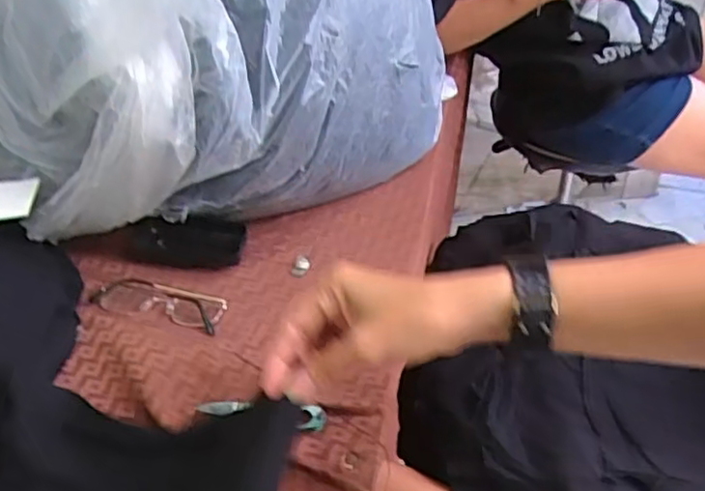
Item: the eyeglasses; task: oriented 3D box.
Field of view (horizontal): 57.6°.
[{"bbox_3d":[-0.181,0.054,0.600,0.125,0.026,0.032,9,43,15],"label":"eyeglasses"}]

